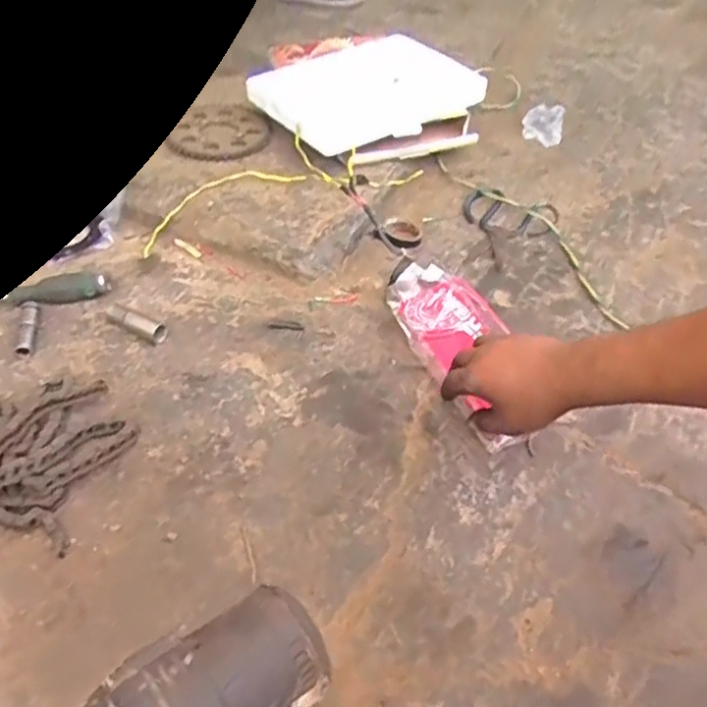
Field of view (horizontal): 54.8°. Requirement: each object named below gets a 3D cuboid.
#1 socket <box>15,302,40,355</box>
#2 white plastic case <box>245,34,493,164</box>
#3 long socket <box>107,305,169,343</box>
[{"bbox_3d":[-0.385,-0.032,0.808,0.021,0.019,0.084,-9,46,-9],"label":"socket"},{"bbox_3d":[0.037,-0.409,1.111,0.336,0.078,0.293,-31,53,-27],"label":"white plastic case"},{"bbox_3d":[-0.257,-0.034,0.814,0.077,0.024,0.019,20,49,19],"label":"long socket"}]

